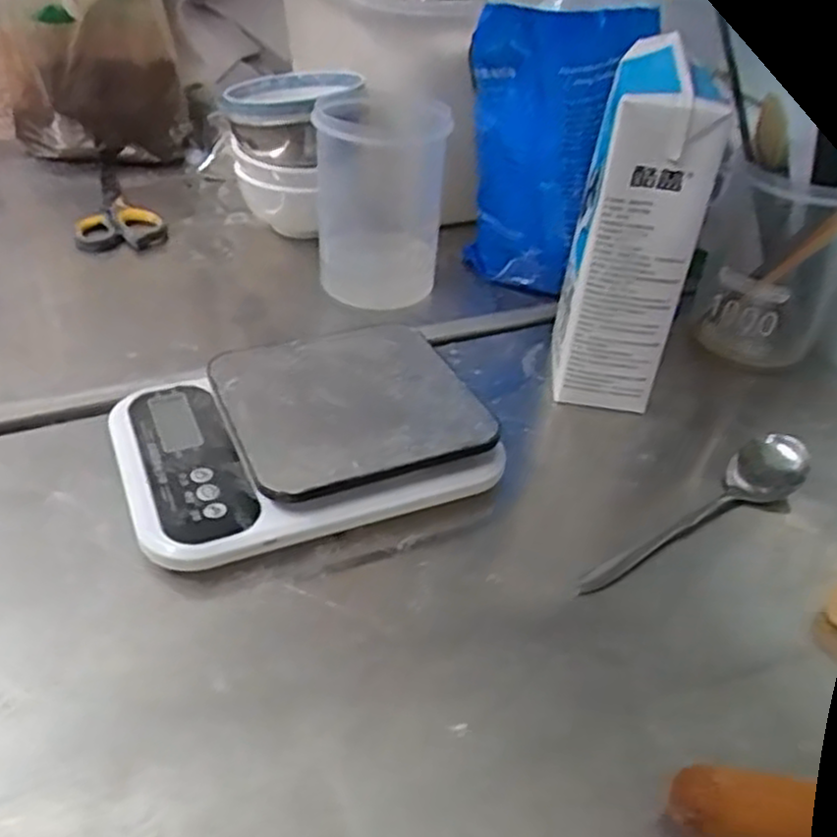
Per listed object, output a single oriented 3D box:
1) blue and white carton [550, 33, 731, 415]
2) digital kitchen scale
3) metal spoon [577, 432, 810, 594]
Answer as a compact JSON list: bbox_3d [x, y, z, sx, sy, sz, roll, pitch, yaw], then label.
[{"bbox_3d":[0.129,-0.112,0.488,0.064,0.208,0.095,9,38,6],"label":"blue and white carton"},{"bbox_3d":[-0.069,0.002,0.449,0.197,0.033,0.150,-19,43,-17],"label":"digital kitchen scale"},{"bbox_3d":[0.158,0.053,0.428,0.170,0.026,0.039,-26,47,-33],"label":"metal spoon"}]

